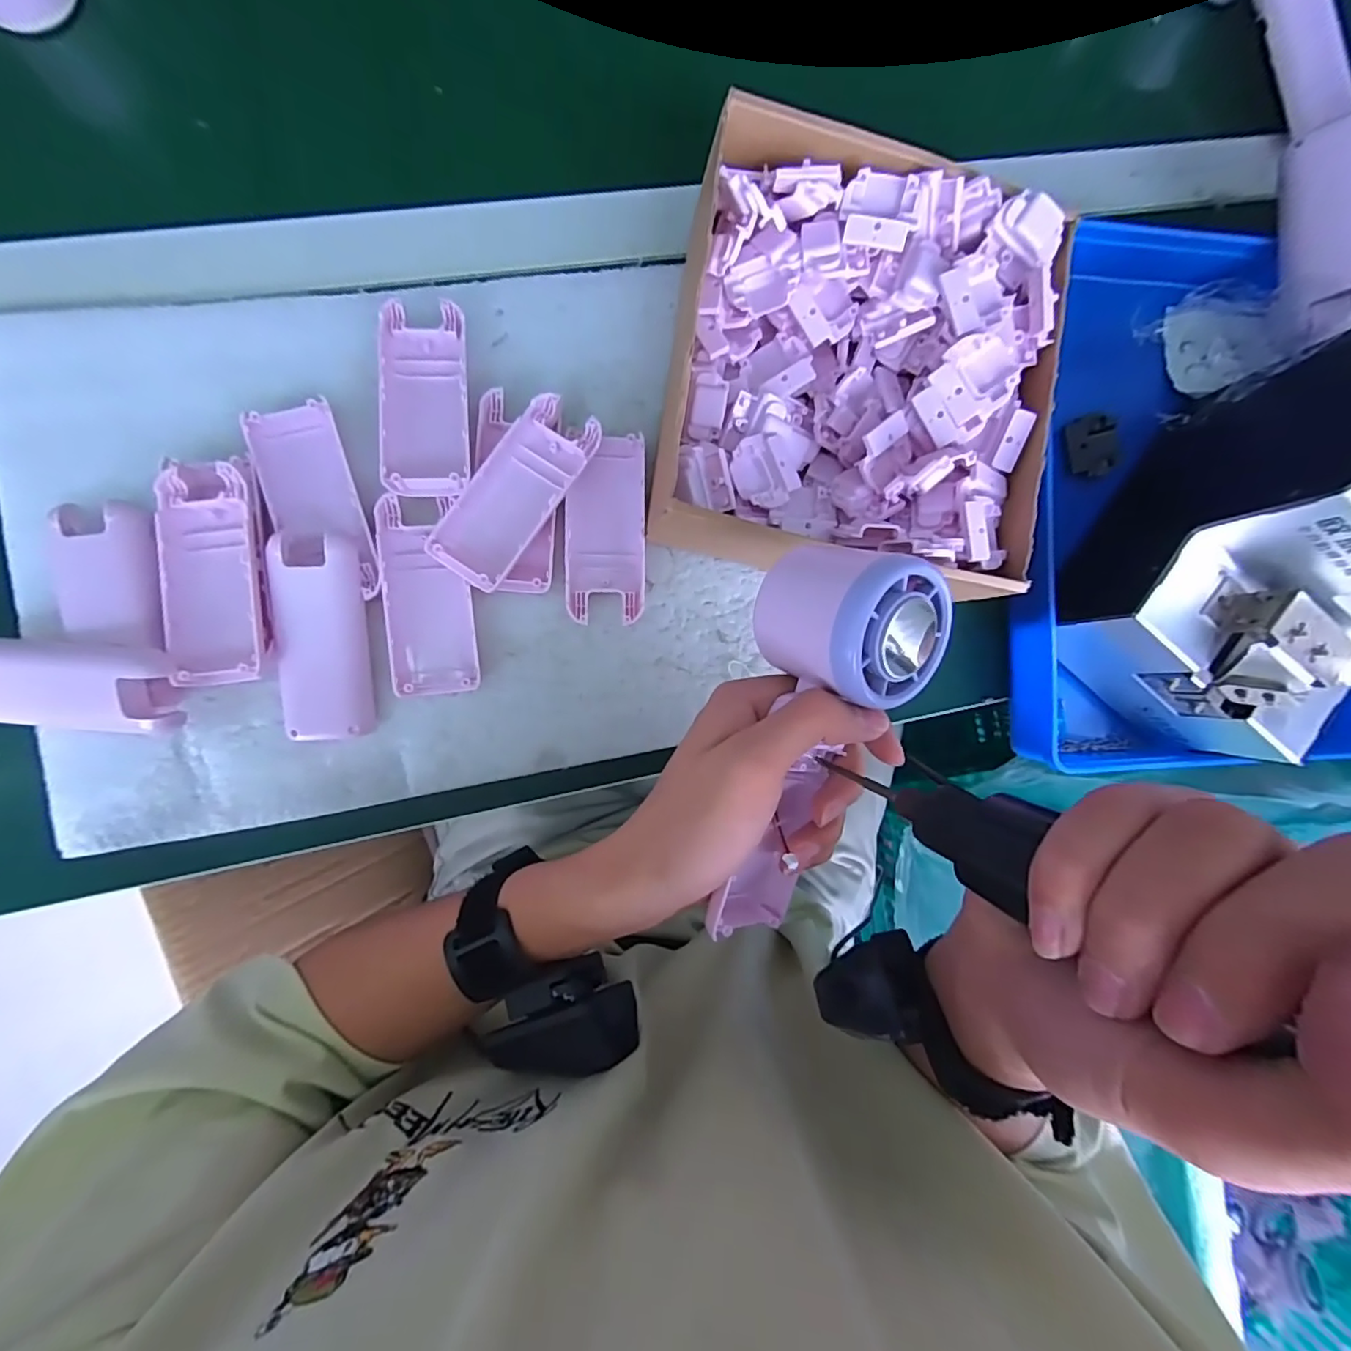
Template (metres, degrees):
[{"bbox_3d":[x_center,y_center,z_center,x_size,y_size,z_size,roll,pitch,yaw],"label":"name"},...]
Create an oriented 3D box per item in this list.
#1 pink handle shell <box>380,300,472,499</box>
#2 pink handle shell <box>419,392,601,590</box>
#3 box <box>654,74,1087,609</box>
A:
[{"bbox_3d":[-0.131,-0.145,0.306,0.042,0.020,0.100,-4,91,-7],"label":"pink handle shell"},{"bbox_3d":[-0.082,-0.094,0.305,0.040,0.022,0.103,35,86,-6],"label":"pink handle shell"},{"bbox_3d":[0.096,-0.157,0.317,0.192,0.068,0.205,8,89,-7],"label":"box"}]

